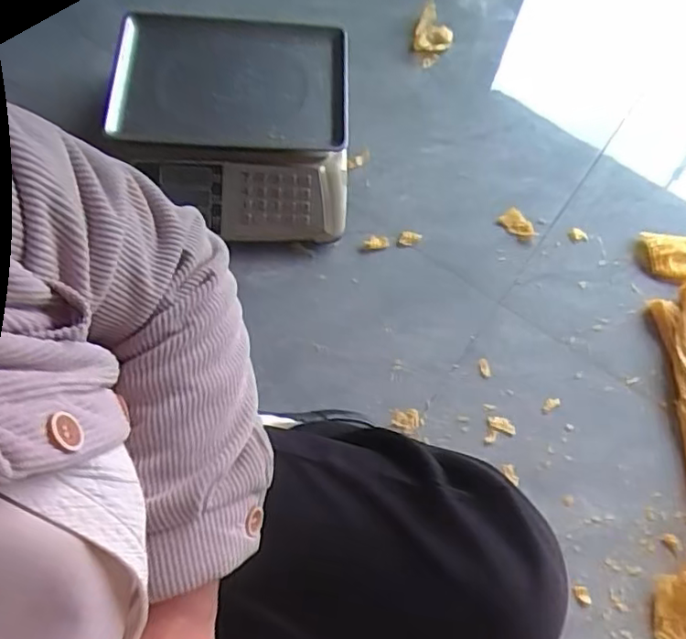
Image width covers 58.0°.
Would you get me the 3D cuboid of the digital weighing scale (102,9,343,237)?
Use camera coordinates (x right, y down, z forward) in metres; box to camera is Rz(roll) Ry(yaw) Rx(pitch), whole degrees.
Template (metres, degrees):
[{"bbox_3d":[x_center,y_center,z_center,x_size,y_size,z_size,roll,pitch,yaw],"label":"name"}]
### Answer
[{"bbox_3d":[-0.169,-0.291,0.937,0.345,0.151,0.319,2,65,-3],"label":"digital weighing scale"}]

